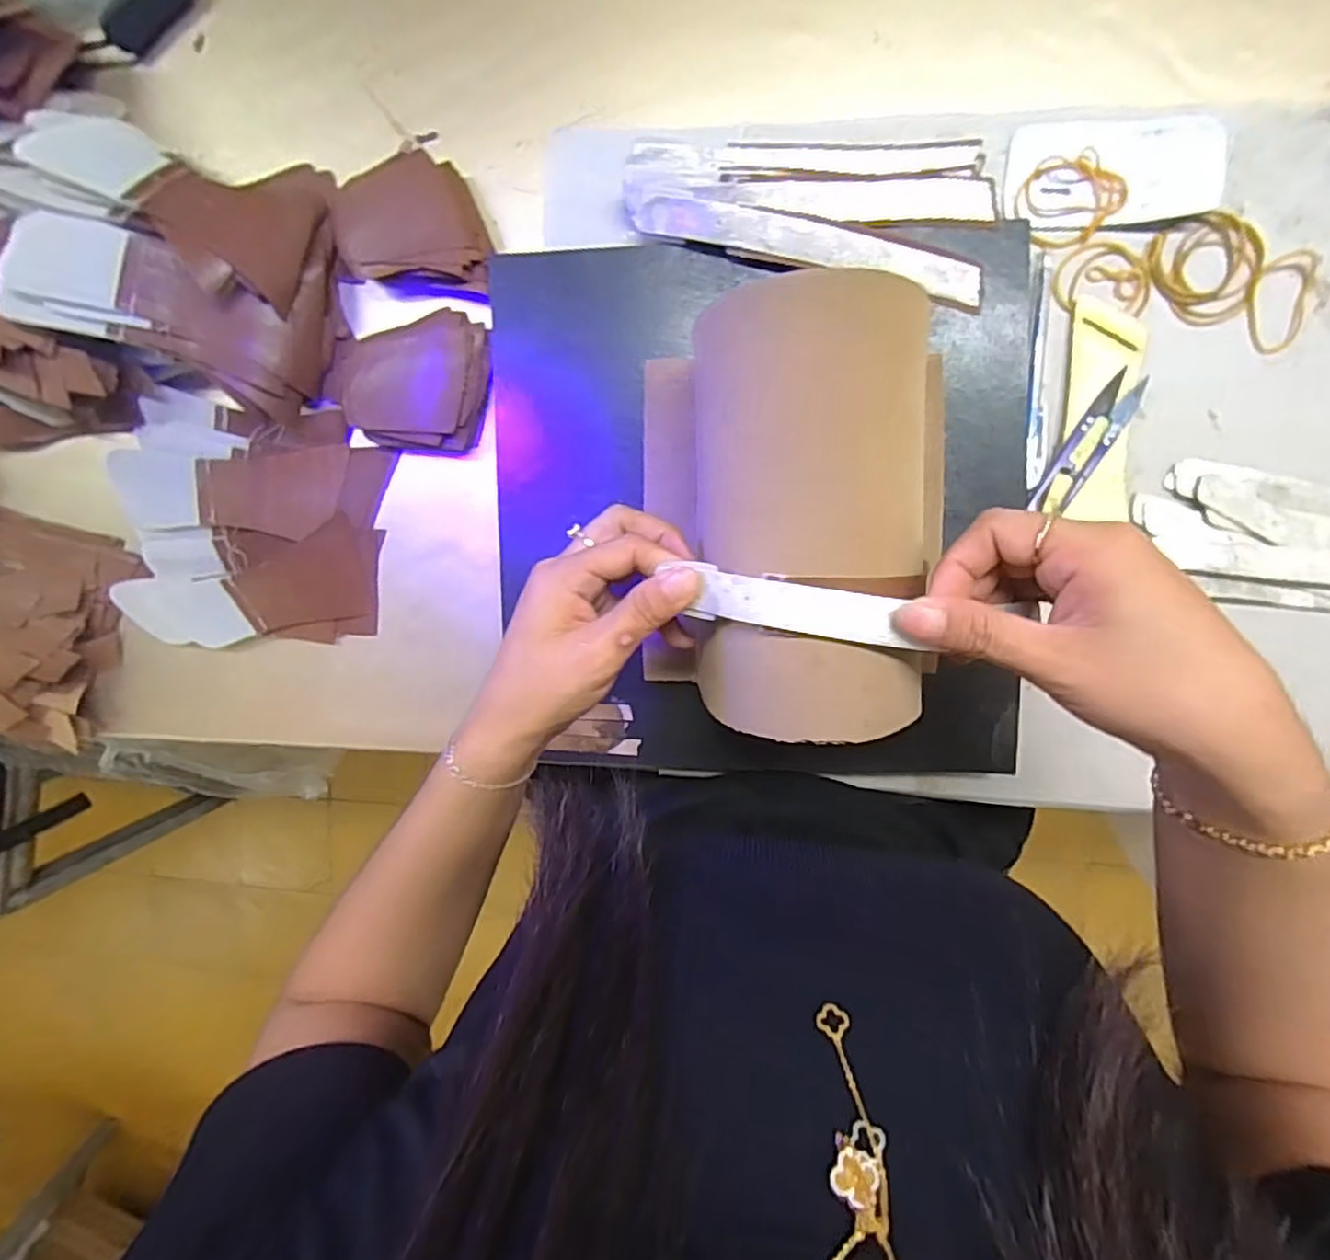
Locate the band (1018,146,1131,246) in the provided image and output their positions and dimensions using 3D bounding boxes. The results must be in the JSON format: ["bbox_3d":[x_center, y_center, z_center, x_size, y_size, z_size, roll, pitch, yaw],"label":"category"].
[{"bbox_3d":[0.217,-0.233,0.358,0.048,0.009,0.053,44,107,2],"label":"band"}]

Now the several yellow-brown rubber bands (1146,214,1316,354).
[{"bbox_3d":[0.306,-0.192,0.357,0.088,0.006,0.055,22,98,4],"label":"several yellow-brown rubber bands"}]

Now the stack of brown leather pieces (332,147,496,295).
[{"bbox_3d":[-0.151,-0.244,0.397,0.098,0.022,0.066,9,97,6],"label":"stack of brown leather pieces"}]

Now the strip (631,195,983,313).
[{"bbox_3d":[0.077,-0.210,0.359,0.190,0.012,0.025,15,108,1],"label":"strip"}]

